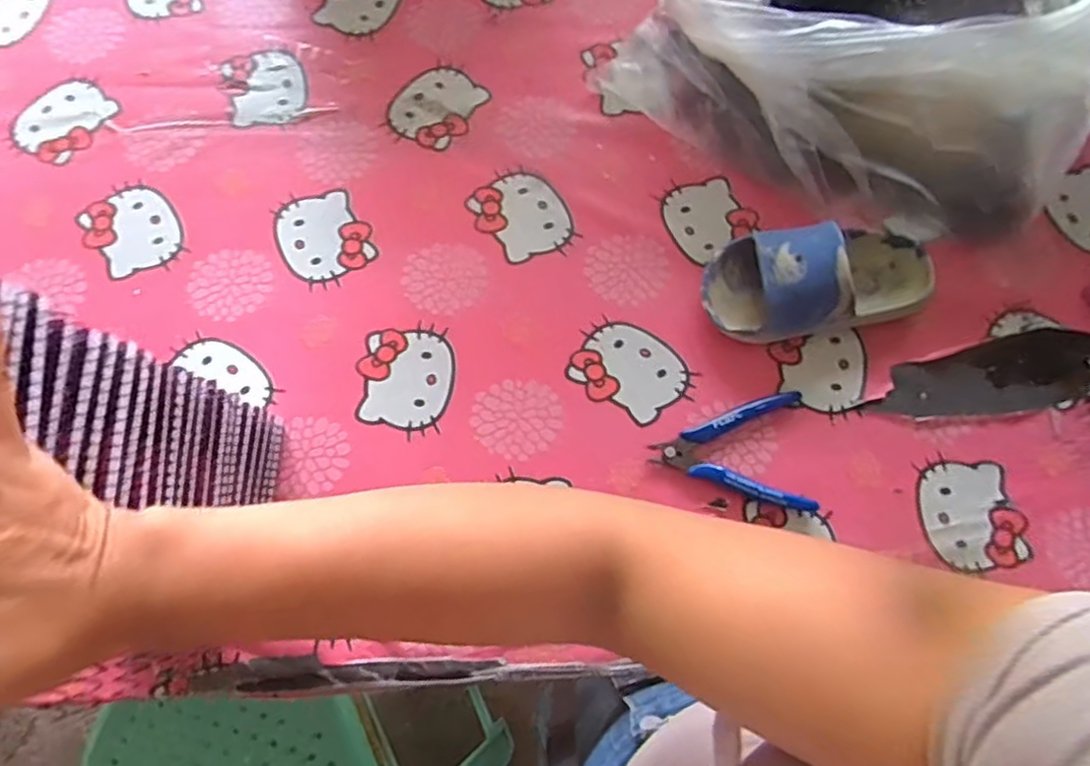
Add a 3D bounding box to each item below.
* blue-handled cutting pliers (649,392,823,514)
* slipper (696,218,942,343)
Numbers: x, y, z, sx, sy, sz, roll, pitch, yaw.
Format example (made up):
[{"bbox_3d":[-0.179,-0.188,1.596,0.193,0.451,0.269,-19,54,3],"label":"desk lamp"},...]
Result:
[{"bbox_3d":[0.137,0.047,0.489,0.113,0.014,0.085,2,73,-1],"label":"blue-handled cutting pliers"},{"bbox_3d":[0.211,-0.083,0.506,0.176,0.063,0.081,-10,74,-4],"label":"slipper"}]

